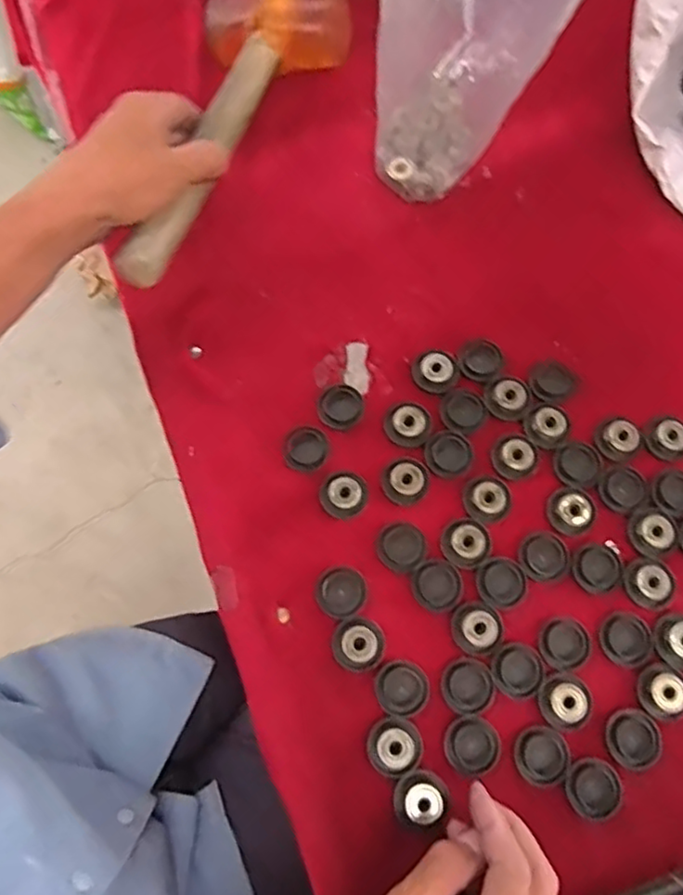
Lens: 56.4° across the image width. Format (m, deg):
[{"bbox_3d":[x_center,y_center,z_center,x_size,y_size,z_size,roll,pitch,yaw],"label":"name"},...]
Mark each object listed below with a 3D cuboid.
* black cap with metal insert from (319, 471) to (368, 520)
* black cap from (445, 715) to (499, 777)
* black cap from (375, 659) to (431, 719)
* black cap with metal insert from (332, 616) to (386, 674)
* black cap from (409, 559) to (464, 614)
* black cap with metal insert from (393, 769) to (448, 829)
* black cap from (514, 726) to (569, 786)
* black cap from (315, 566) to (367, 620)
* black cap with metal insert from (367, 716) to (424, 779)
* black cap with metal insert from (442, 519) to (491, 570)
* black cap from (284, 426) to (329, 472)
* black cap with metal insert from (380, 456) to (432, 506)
[{"bbox_3d":[0.002,0.032,0.428,0.031,0.007,0.030,1,74,-2],"label":"black cap with metal insert"},{"bbox_3d":[0.080,0.182,0.388,0.032,0.004,0.032,1,74,-2],"label":"black cap"},{"bbox_3d":[0.038,0.150,0.395,0.033,0.004,0.032,3,74,-1],"label":"black cap"},{"bbox_3d":[0.011,0.124,0.401,0.033,0.008,0.032,1,74,-2],"label":"black cap with metal insert"},{"bbox_3d":[0.063,0.089,0.412,0.032,0.004,0.032,1,74,-2],"label":"black cap"},{"bbox_3d":[0.047,0.208,0.376,0.031,0.007,0.028,-39,79,-12],"label":"black cap with metal insert"},{"bbox_3d":[0.123,0.188,0.388,0.032,0.004,0.033,1,74,-2],"label":"black cap"},{"bbox_3d":[0.000,0.093,0.412,0.031,0.005,0.030,1,74,-2],"label":"black cap"},{"bbox_3d":[0.032,0.182,0.385,0.033,0.005,0.032,1,74,-2],"label":"black cap with metal insert"},{"bbox_3d":[0.082,0.063,0.419,0.031,0.005,0.032,1,74,-2],"label":"black cap with metal insert"},{"bbox_3d":[-0.024,0.001,0.436,0.029,0.007,0.029,1,74,-2],"label":"black cap"},{"bbox_3d":[0.044,0.022,0.431,0.032,0.008,0.030,1,74,-2],"label":"black cap with metal insert"}]

